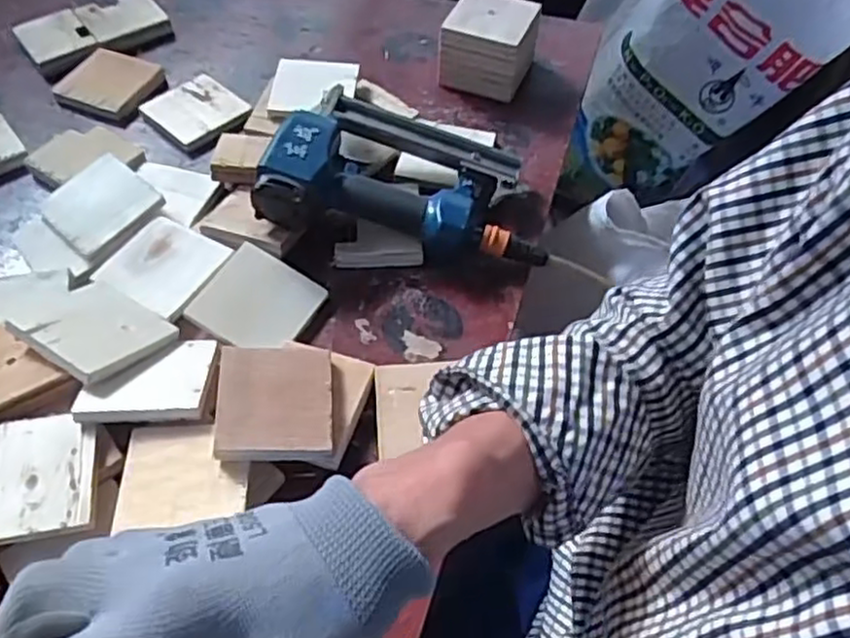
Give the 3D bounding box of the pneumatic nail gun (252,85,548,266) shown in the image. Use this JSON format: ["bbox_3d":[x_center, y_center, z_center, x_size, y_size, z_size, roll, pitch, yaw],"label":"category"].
[{"bbox_3d":[-0.018,-0.142,0.682,0.253,0.096,0.161,2,52,1],"label":"pneumatic nail gun"}]

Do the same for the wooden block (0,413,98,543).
[{"bbox_3d":[-0.283,0.112,0.510,0.091,0.016,0.090,-9,53,-7],"label":"wooden block"}]

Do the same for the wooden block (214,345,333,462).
[{"bbox_3d":[-0.113,0.062,0.544,0.083,0.015,0.091,3,51,-13],"label":"wooden block"}]

